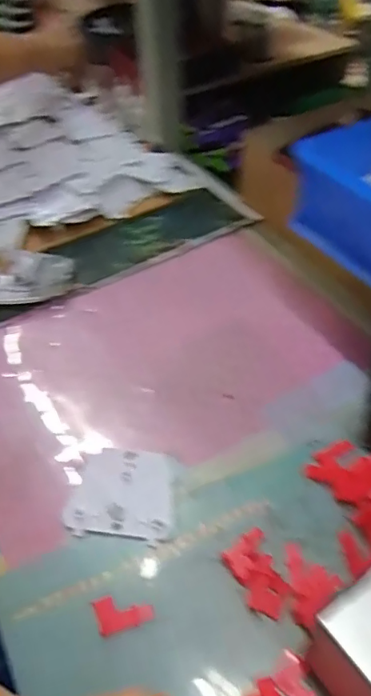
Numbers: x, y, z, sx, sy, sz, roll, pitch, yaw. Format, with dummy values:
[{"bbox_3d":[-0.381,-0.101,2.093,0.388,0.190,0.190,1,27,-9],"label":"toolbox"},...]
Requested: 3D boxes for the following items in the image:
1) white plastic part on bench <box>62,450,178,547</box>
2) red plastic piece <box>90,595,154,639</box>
[{"bbox_3d":[-0.048,0.110,0.404,0.080,0.012,0.068,3,47,8],"label":"white plastic part on bench"},{"bbox_3d":[-0.042,0.179,0.352,0.038,0.006,0.022,-14,47,-9],"label":"red plastic piece"}]

